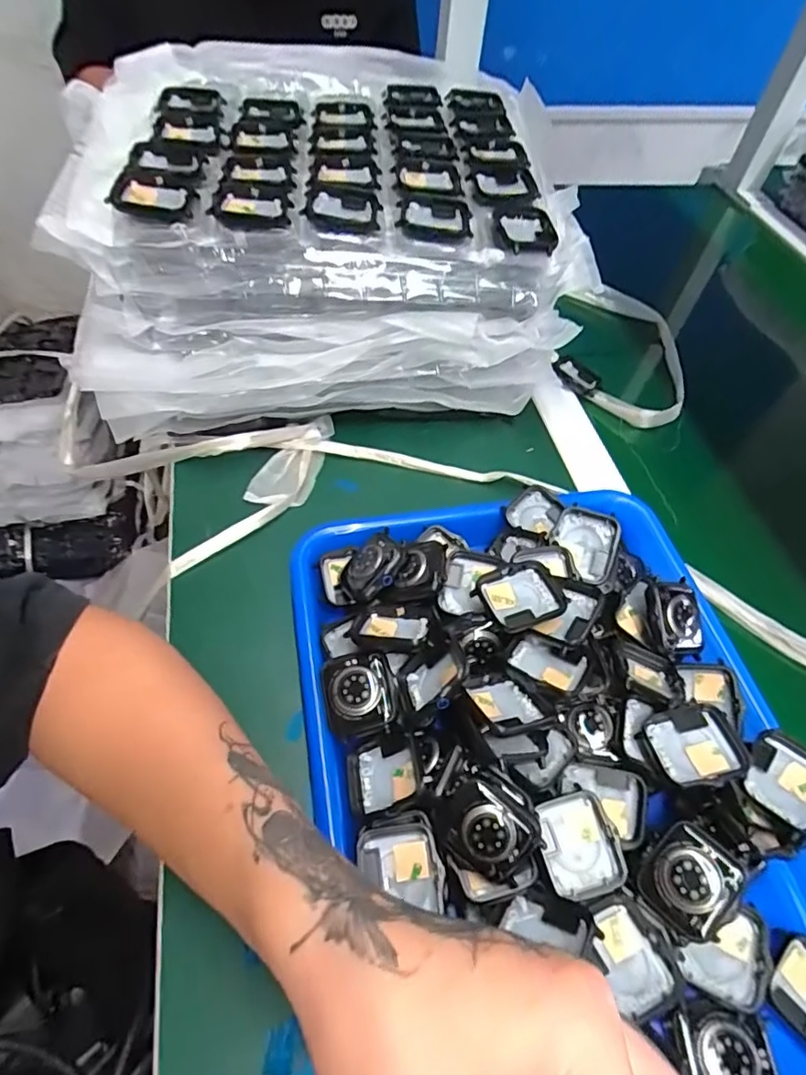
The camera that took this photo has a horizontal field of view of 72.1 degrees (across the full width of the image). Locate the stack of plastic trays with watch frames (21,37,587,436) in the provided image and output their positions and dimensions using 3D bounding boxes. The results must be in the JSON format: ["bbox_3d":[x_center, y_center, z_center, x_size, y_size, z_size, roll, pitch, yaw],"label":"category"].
[{"bbox_3d":[-0.068,-0.259,0.477,0.360,0.160,0.345,-5,55,-7],"label":"stack of plastic trays with watch frames"}]

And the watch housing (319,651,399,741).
[{"bbox_3d":[-0.023,0.083,0.291,0.036,0.017,0.041,-11,56,-11],"label":"watch housing"}]

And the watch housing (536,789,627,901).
[{"bbox_3d":[0.086,0.149,0.268,0.034,0.013,0.042,-9,55,-10],"label":"watch housing"}]

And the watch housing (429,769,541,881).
[{"bbox_3d":[0.041,0.133,0.261,0.040,0.014,0.044,-36,64,-25],"label":"watch housing"}]

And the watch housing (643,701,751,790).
[{"bbox_3d":[0.148,0.107,0.281,0.045,0.016,0.038,-11,56,-11],"label":"watch housing"}]

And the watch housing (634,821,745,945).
[{"bbox_3d":[0.134,0.157,0.256,0.037,0.011,0.038,-42,63,-7],"label":"watch housing"}]

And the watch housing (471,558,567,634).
[{"bbox_3d":[0.067,0.032,0.306,0.046,0.010,0.037,-19,54,-13],"label":"watch housing"}]

